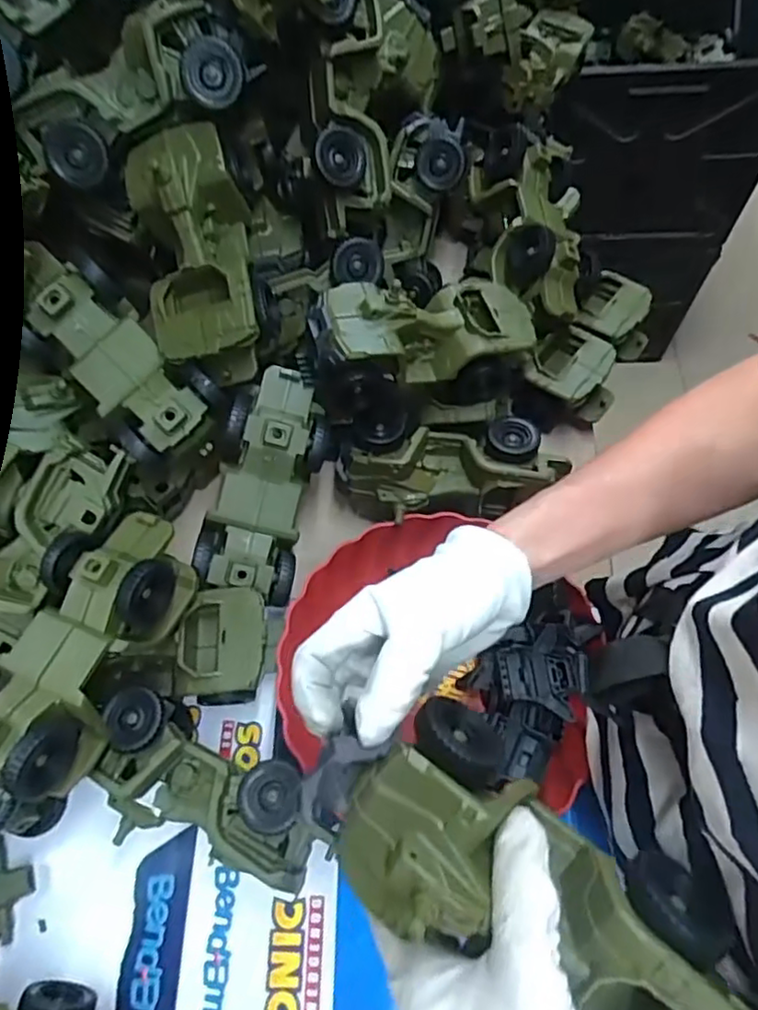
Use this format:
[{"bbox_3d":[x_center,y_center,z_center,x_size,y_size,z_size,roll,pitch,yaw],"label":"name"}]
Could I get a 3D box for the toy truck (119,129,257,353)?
[{"bbox_3d":[-0.137,-0.192,0.472,0.081,0.069,0.177,-9,84,-3],"label":"toy truck"}]

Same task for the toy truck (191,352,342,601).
[{"bbox_3d":[-0.089,-0.022,0.526,0.081,0.108,0.182,15,89,8],"label":"toy truck"}]

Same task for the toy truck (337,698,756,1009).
[{"bbox_3d":[0.070,0.166,0.270,0.171,0.057,0.092,32,68,15],"label":"toy truck"}]

